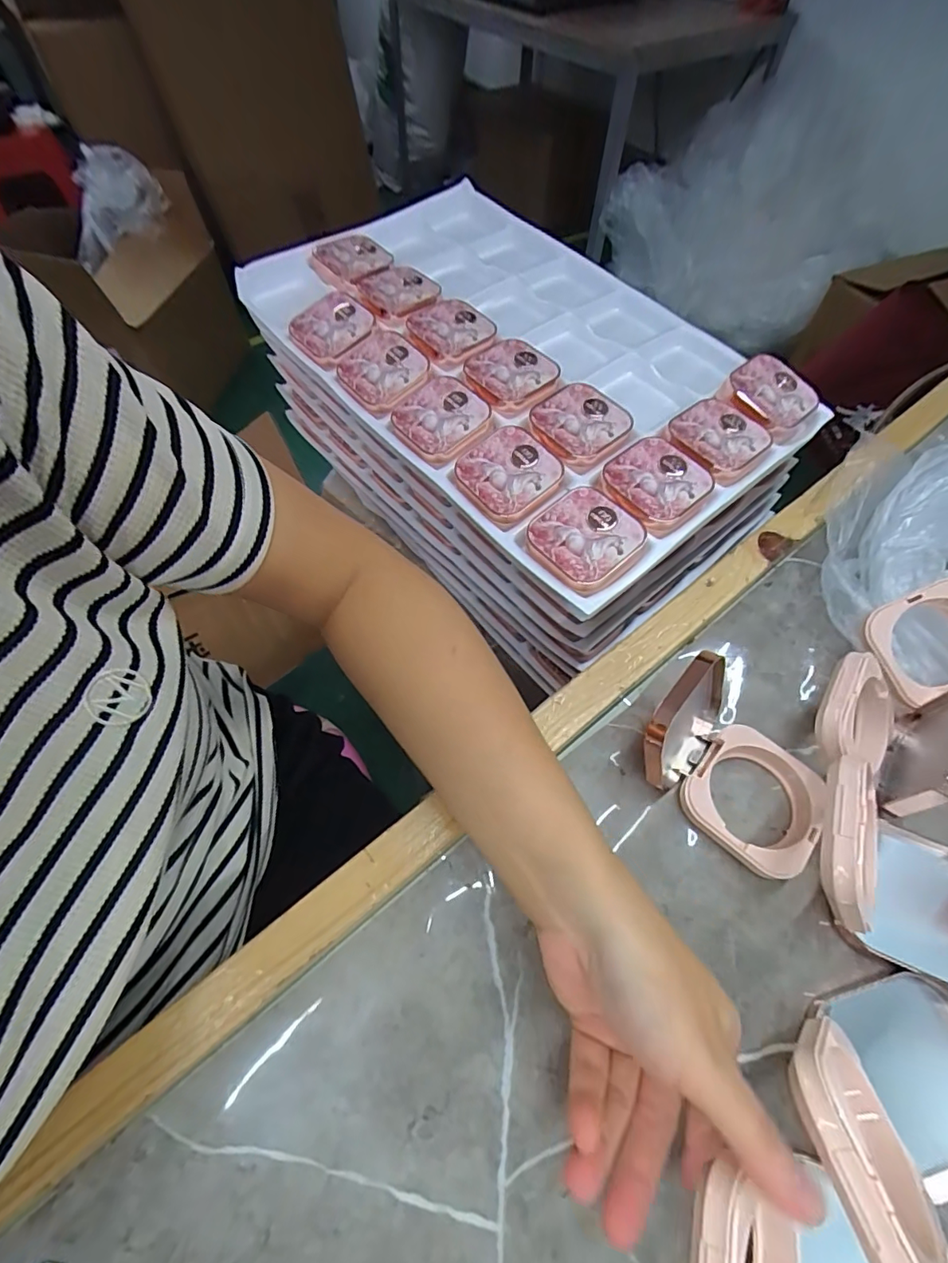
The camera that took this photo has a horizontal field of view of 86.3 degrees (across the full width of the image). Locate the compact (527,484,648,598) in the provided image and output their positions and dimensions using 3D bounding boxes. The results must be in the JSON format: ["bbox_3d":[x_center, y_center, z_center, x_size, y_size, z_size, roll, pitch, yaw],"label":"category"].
[{"bbox_3d":[0.088,-0.075,0.398,0.084,0.016,0.076,-40,67,-21],"label":"compact"}]

